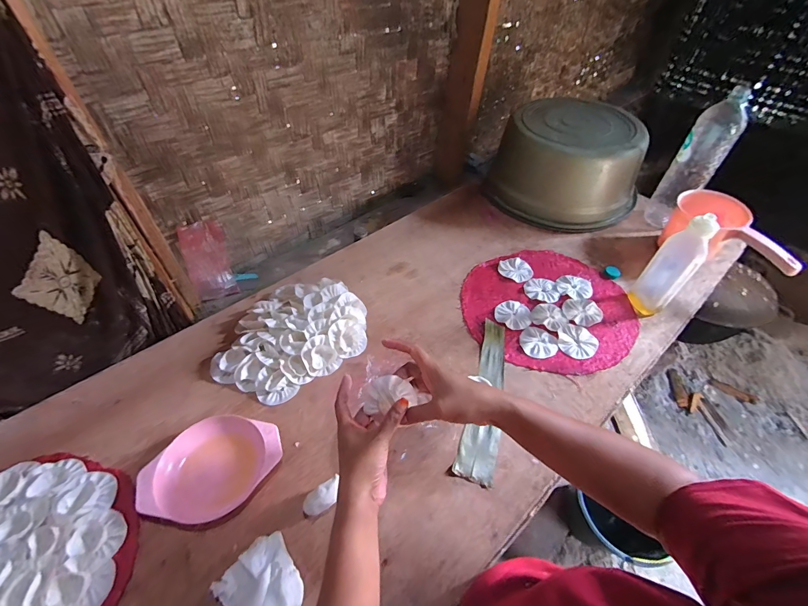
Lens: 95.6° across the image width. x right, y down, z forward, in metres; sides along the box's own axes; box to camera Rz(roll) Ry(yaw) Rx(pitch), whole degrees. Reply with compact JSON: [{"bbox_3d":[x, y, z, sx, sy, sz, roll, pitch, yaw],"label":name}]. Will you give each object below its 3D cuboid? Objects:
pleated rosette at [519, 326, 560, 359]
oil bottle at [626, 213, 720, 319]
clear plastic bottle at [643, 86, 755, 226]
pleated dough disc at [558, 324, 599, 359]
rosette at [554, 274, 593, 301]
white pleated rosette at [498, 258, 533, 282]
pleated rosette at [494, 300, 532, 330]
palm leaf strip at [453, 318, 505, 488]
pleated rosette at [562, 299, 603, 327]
[{"bbox_3d":[0.264,0.076,0.720,0.069,0.004,0.072,0,49,-1],"label":"pleated rosette"},{"bbox_3d":[0.510,-0.067,0.700,0.068,0.216,0.057,36,57,27],"label":"oil bottle"},{"bbox_3d":[0.670,-0.318,0.851,0.086,0.320,0.093,31,55,24],"label":"clear plastic bottle"},{"bbox_3d":[0.342,0.074,0.719,0.074,0.004,0.077,10,49,8],"label":"pleated dough disc"},{"bbox_3d":[0.379,-0.038,0.812,0.074,0.007,0.070,29,54,22],"label":"rosette"},{"bbox_3d":[0.258,-0.078,0.849,0.059,0.016,0.075,-31,56,-25],"label":"white pleated rosette"},{"bbox_3d":[0.230,0.024,0.765,0.074,0.004,0.073,0,49,-1],"label":"pleated rosette"},{"bbox_3d":[0.149,0.158,0.647,0.060,0.009,0.308,17,51,8],"label":"palm leaf strip"},{"bbox_3d":[0.375,0.018,0.765,0.078,0.007,0.066,5,49,3],"label":"pleated rosette"}]

